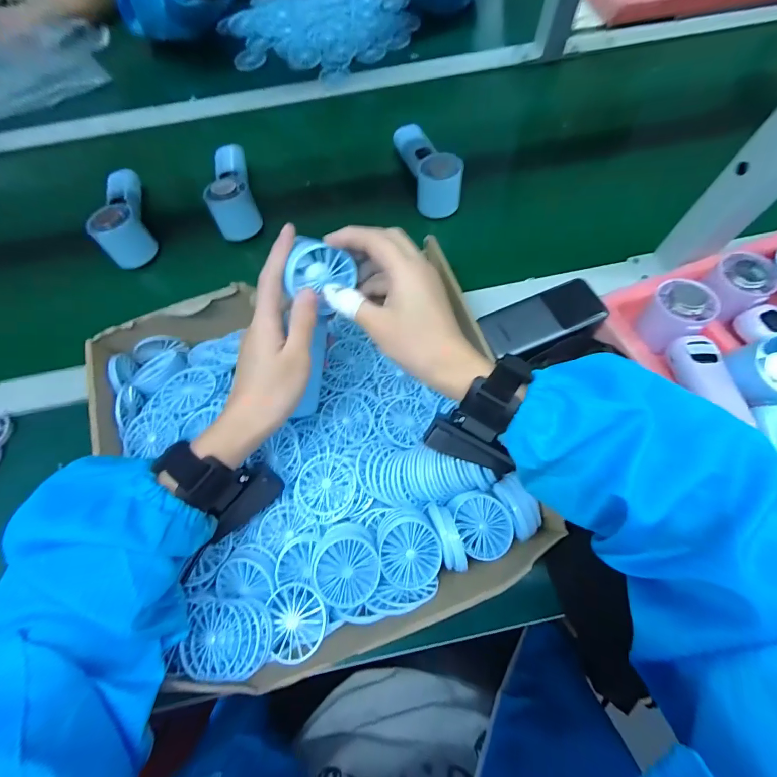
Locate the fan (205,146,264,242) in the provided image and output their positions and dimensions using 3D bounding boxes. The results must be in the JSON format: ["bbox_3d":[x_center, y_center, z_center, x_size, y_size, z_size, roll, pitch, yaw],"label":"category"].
[{"bbox_3d":[-0.207,-0.280,0.505,0.049,0.051,0.164,-12,69,-4],"label":"fan"}]

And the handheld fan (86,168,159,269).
[{"bbox_3d":[-0.344,-0.225,0.496,0.052,0.053,0.148,-21,70,-7],"label":"handheld fan"}]

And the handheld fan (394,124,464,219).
[{"bbox_3d":[0.046,-0.297,0.506,0.051,0.061,0.152,-22,70,-8],"label":"handheld fan"}]

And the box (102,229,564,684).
[{"bbox_3d":[-0.071,0.049,0.350,0.331,0.059,0.326,-18,70,-6],"label":"box"}]

